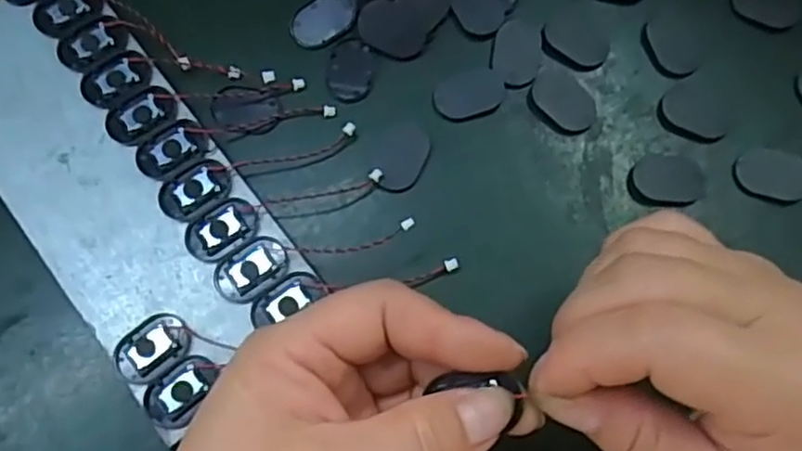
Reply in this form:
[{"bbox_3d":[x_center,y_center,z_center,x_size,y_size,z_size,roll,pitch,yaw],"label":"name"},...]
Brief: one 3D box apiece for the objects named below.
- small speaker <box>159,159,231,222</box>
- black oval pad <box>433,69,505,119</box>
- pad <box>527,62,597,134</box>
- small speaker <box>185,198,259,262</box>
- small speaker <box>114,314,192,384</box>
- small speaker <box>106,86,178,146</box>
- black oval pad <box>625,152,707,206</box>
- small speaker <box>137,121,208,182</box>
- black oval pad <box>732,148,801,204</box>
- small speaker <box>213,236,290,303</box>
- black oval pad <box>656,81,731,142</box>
[{"bbox_3d":[-0.080,-0.015,0.269,0.028,0.004,0.018,-35,80,-8],"label":"small speaker"},{"bbox_3d":[0.028,-0.055,0.284,0.029,0.004,0.019,-19,79,-5],"label":"black oval pad"},{"bbox_3d":[0.066,-0.052,0.281,0.029,0.004,0.023,37,80,7],"label":"pad"},{"bbox_3d":[-0.069,0.001,0.266,0.029,0.004,0.018,-34,80,-7],"label":"small speaker"},{"bbox_3d":[-0.092,0.045,0.256,0.028,0.005,0.019,-38,81,-8],"label":"small speaker"},{"bbox_3d":[-0.104,-0.045,0.277,0.029,0.004,0.019,-38,81,-8],"label":"small speaker"},{"bbox_3d":[0.105,-0.019,0.274,0.032,0.004,0.022,-7,78,-2],"label":"black oval pad"},{"bbox_3d":[-0.090,-0.030,0.273,0.029,0.004,0.018,-33,80,-7],"label":"small speaker"},{"bbox_3d":[0.148,-0.020,0.275,0.030,0.004,0.022,19,78,3],"label":"black oval pad"},{"bbox_3d":[-0.057,0.016,0.262,0.029,0.004,0.018,-36,81,-8],"label":"small speaker"},{"bbox_3d":[0.121,-0.048,0.283,0.028,0.004,0.026,24,79,5],"label":"black oval pad"}]

